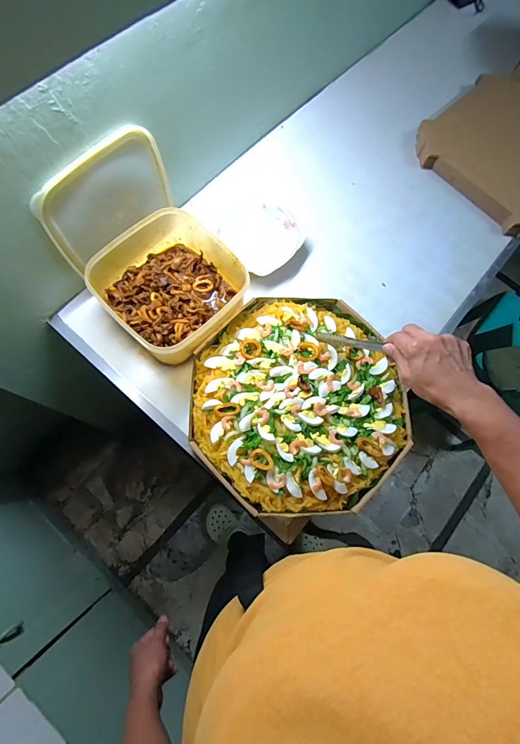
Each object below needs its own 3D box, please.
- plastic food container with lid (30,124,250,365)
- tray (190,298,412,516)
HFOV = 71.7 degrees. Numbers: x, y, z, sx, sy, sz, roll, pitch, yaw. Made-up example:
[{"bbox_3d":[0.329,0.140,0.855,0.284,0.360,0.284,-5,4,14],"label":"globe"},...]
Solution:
[{"bbox_3d":[-0.156,-0.178,0.551,0.213,0.187,0.241,-42,77,-15],"label":"plastic food container with lid"},{"bbox_3d":[0.069,0.040,0.586,0.345,0.040,0.346,43,74,13],"label":"tray"}]

